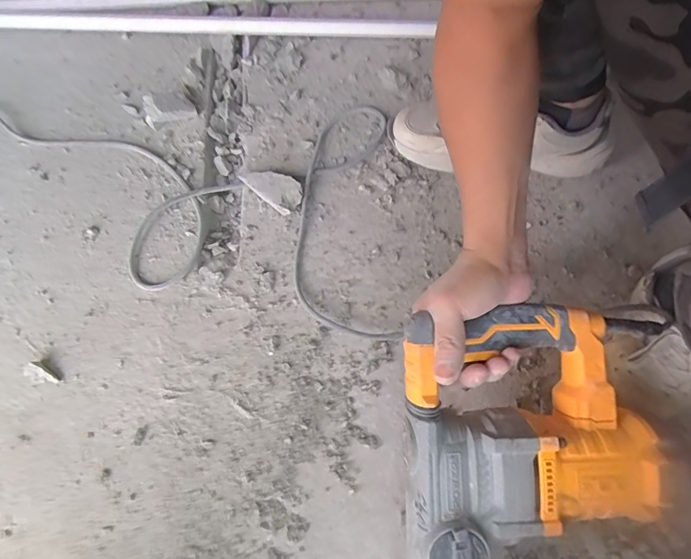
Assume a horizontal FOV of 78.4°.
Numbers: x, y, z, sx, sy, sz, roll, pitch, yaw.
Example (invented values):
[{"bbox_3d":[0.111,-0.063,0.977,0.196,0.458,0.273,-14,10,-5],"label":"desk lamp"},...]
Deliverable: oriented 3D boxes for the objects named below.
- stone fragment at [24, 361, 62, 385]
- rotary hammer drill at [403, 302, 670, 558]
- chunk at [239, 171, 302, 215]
[{"bbox_3d":[-0.365,0.115,0.505,0.039,0.014,0.024,33,73,14],"label":"stone fragment"},{"bbox_3d":[0.157,0.204,0.384,0.215,0.115,0.353,-1,80,-1],"label":"rotary hammer drill"},{"bbox_3d":[-0.098,-0.128,0.585,0.088,0.027,0.044,40,74,16],"label":"chunk"}]

